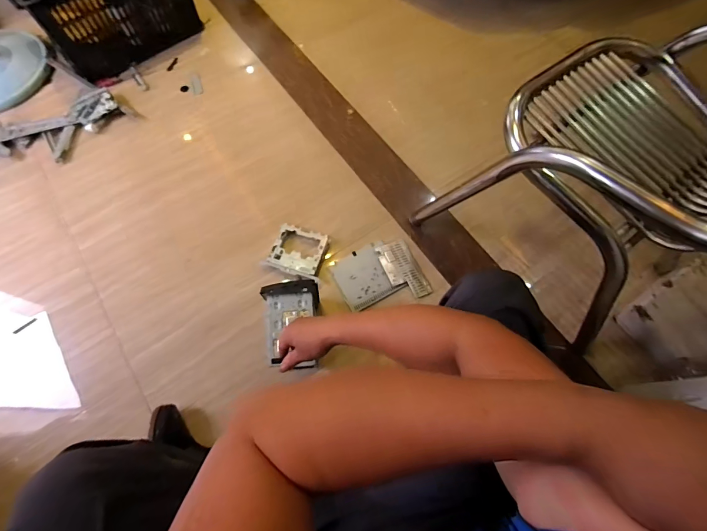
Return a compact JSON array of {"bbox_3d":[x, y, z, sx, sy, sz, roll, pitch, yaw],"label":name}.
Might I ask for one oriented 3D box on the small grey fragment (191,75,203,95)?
[{"bbox_3d":[-0.550,-0.635,1.285,0.035,0.004,0.079,-12,80,-12],"label":"small grey fragment"}]

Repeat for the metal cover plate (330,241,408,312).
[{"bbox_3d":[0.038,0.030,1.025,0.164,0.007,0.157,-27,70,-11],"label":"metal cover plate"}]

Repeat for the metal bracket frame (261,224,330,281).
[{"bbox_3d":[-0.158,-0.038,1.041,0.157,0.031,0.142,16,68,6],"label":"metal bracket frame"}]

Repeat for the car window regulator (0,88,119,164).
[{"bbox_3d":[-1.002,-0.418,1.177,0.492,0.054,0.215,-22,69,-9],"label":"car window regulator"}]

